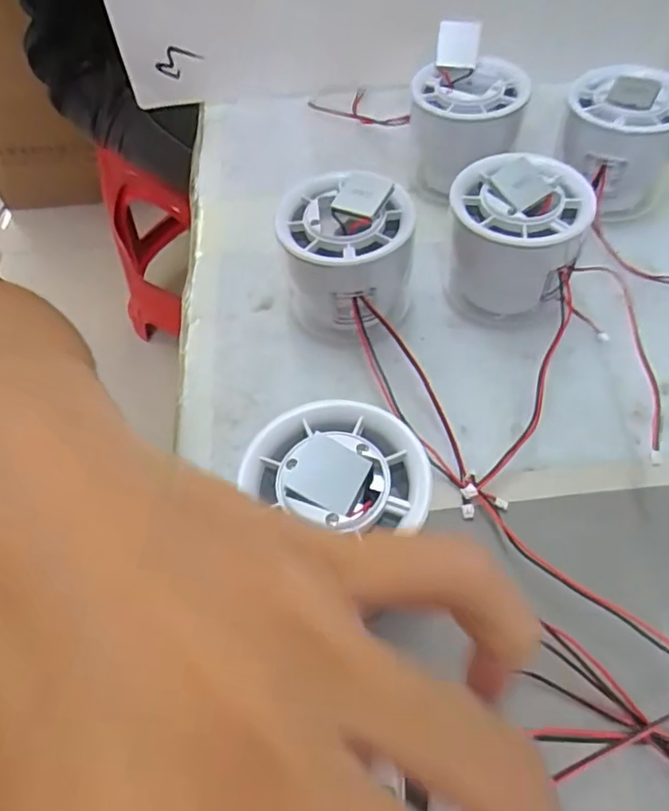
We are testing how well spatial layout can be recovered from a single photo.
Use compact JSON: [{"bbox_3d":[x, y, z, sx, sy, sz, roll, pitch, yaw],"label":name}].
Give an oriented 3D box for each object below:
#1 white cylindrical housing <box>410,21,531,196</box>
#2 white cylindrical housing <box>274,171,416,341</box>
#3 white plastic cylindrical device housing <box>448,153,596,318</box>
[{"bbox_3d":[0.066,-0.146,0.309,0.055,0.062,0.056,0,56,4],"label":"white cylindrical housing"},{"bbox_3d":[0.005,-0.059,0.265,0.054,0.064,0.049,-2,56,3],"label":"white cylindrical housing"},{"bbox_3d":[0.077,-0.069,0.266,0.053,0.060,0.050,-2,56,3],"label":"white plastic cylindrical device housing"}]

